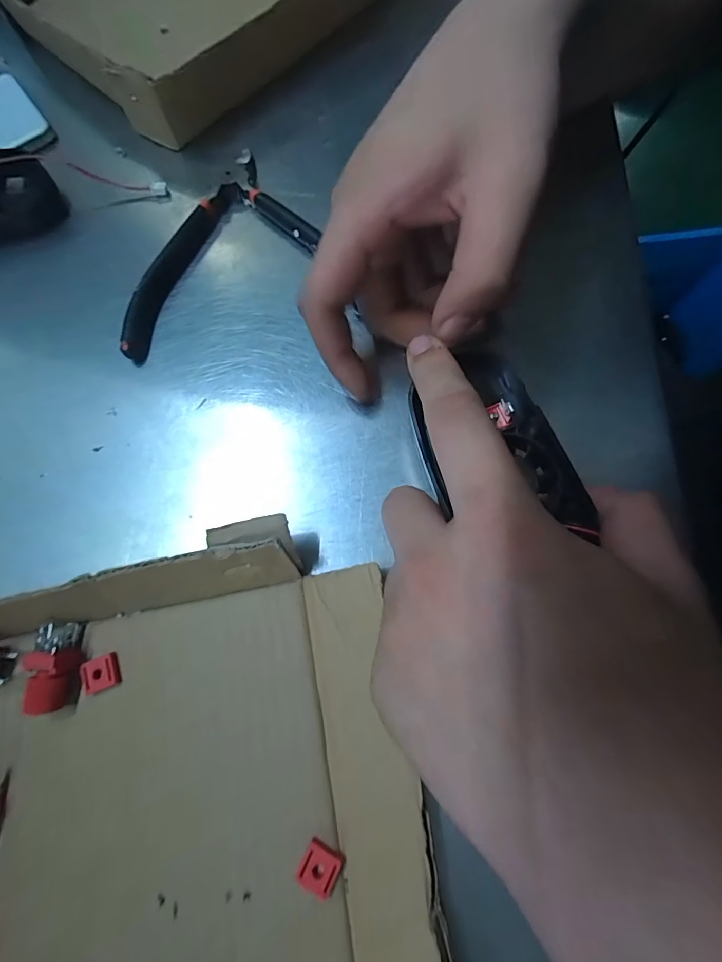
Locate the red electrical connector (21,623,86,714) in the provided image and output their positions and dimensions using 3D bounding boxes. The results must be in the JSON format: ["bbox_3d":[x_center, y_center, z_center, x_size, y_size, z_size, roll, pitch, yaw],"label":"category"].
[{"bbox_3d":[-0.125,0.076,0.166,0.015,0.013,0.033,0,74,4],"label":"red electrical connector"}]

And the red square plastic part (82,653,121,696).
[{"bbox_3d":[-0.109,0.080,0.170,0.014,0.004,0.013,-21,73,-2],"label":"red square plastic part"}]

